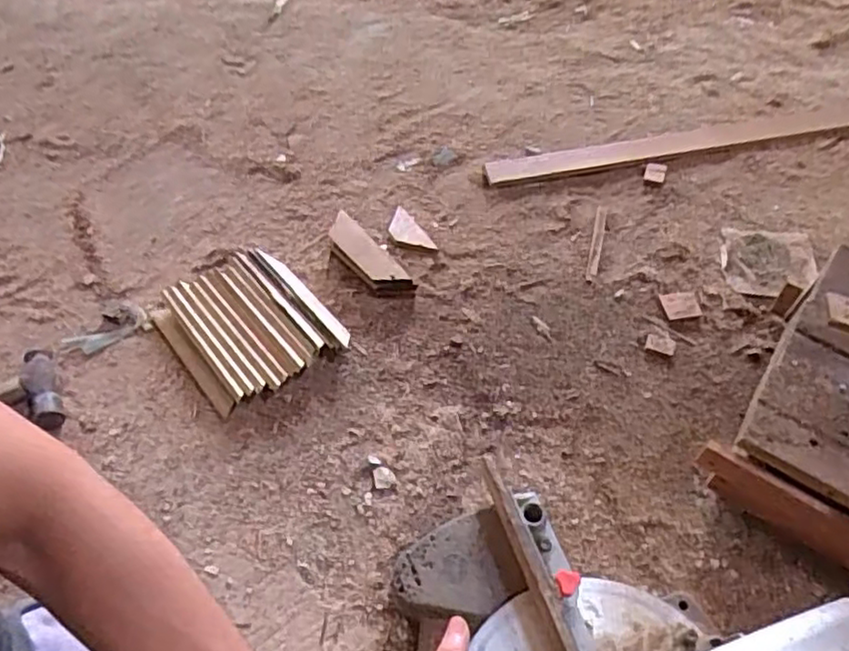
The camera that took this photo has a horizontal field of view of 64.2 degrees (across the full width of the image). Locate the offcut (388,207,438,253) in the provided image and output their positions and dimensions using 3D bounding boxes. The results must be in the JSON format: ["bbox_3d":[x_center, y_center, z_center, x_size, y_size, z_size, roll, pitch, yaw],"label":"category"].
[{"bbox_3d":[-0.023,-0.113,0.830,0.039,0.009,0.090,-26,58,-17],"label":"offcut"}]

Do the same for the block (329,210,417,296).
[{"bbox_3d":[-0.068,-0.075,0.784,0.041,0.025,0.141,-34,60,-21],"label":"block"}]

